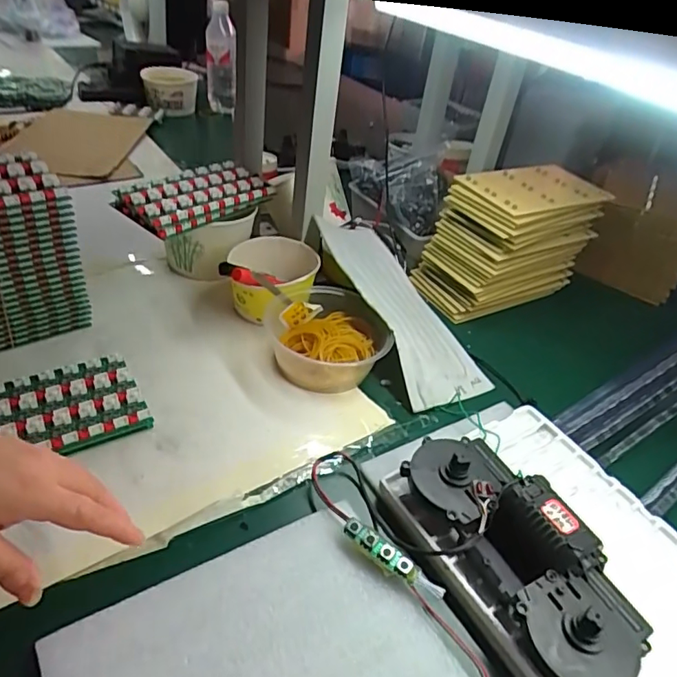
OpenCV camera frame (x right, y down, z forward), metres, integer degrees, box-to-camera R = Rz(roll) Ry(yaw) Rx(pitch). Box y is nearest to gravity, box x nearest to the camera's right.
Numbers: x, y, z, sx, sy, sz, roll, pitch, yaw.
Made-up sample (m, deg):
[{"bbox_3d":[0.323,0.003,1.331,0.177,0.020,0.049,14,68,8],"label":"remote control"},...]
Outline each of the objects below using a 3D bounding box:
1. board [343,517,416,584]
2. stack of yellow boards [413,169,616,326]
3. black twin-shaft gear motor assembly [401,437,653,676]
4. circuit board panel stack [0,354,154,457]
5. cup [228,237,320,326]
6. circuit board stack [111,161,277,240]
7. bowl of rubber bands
[{"bbox_3d":[0.033,0.169,0.435,0.067,0.005,0.019,35,77,23],"label":"board"},{"bbox_3d":[0.241,-0.133,0.754,0.221,0.162,0.125,-13,43,-25],"label":"stack of yellow boards"},{"bbox_3d":[0.142,0.166,0.432,0.089,0.054,0.213,-14,43,-25],"label":"black twin-shaft gear motor assembly"},{"bbox_3d":[-0.273,0.072,0.510,0.167,0.027,0.101,-14,44,-26],"label":"circuit board panel stack"},{"bbox_3d":[-0.077,-0.064,0.675,0.105,0.076,0.106,5,38,-4],"label":"cup"},{"bbox_3d":[-0.173,-0.179,0.689,0.107,0.029,0.191,35,46,30],"label":"circuit board stack"},{"bbox_3d":[-0.010,0.001,0.619,0.124,0.056,0.133,5,38,-4],"label":"bowl of rubber bands"}]

